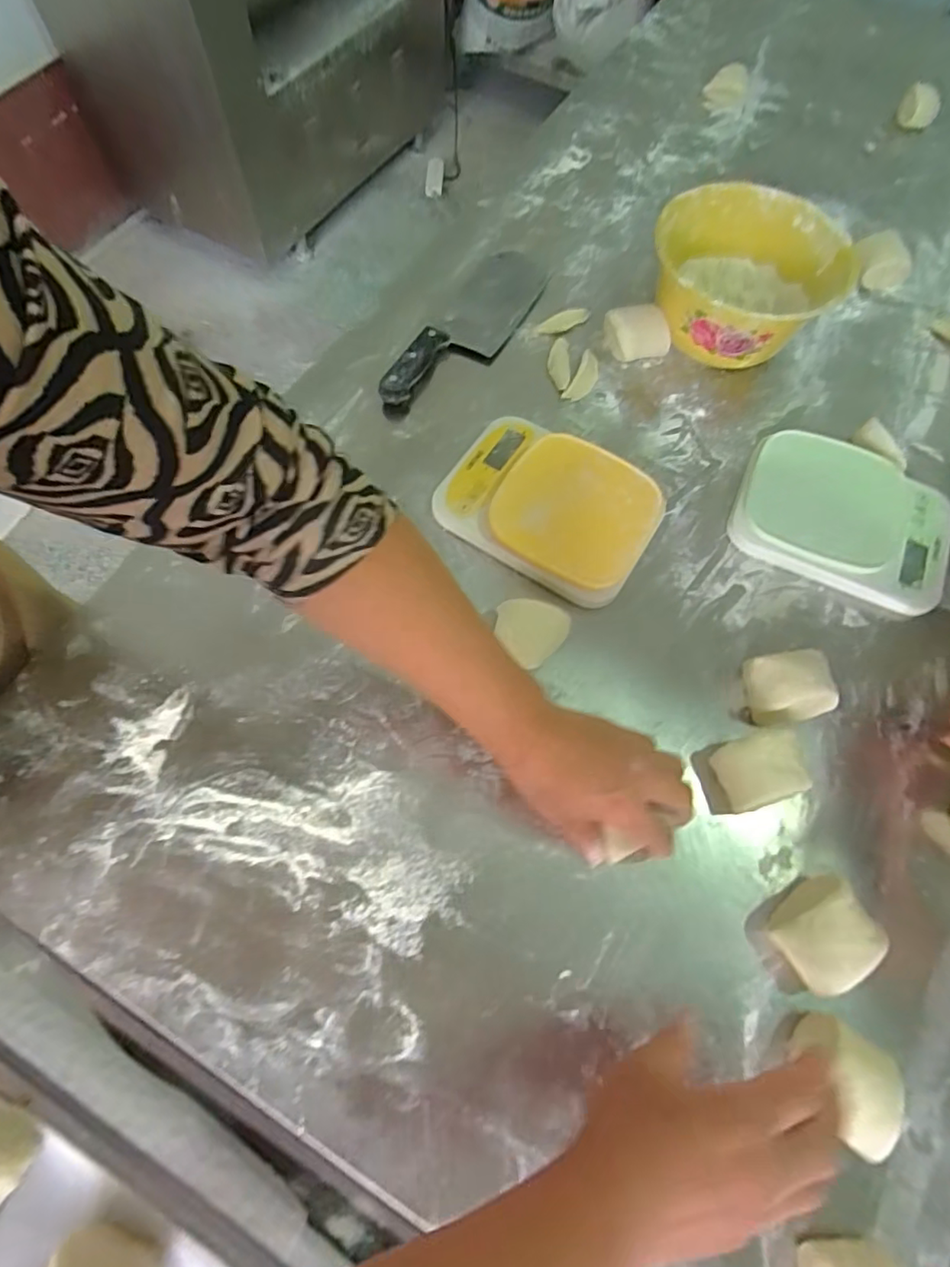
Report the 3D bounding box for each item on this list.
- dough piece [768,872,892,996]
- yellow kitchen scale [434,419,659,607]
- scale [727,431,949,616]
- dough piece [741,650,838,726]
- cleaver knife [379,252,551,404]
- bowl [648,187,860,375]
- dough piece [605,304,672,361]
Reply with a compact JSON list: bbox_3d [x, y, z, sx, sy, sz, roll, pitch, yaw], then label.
[{"bbox_3d":[0.252,0.216,0.415,0.066,0.045,0.060,-29,72,-13],"label":"dough piece"},{"bbox_3d":[0.070,-0.124,0.552,0.196,0.035,0.145,31,70,10],"label":"yellow kitchen scale"},{"bbox_3d":[0.360,-0.114,0.557,0.199,0.042,0.148,23,68,7],"label":"scale"},{"bbox_3d":[0.263,0.044,0.487,0.066,0.038,0.055,-4,68,-4],"label":"dough piece"},{"bbox_3d":[-0.001,-0.350,0.646,0.076,0.024,0.288,26,69,8],"label":"cleaver knife"},{"bbox_3d":[0.293,-0.376,0.633,0.190,0.094,0.183,1,67,-2],"label":"bowl"},{"bbox_3d":[0.180,-0.334,0.639,0.067,0.035,0.048,-3,68,-4],"label":"dough piece"}]

